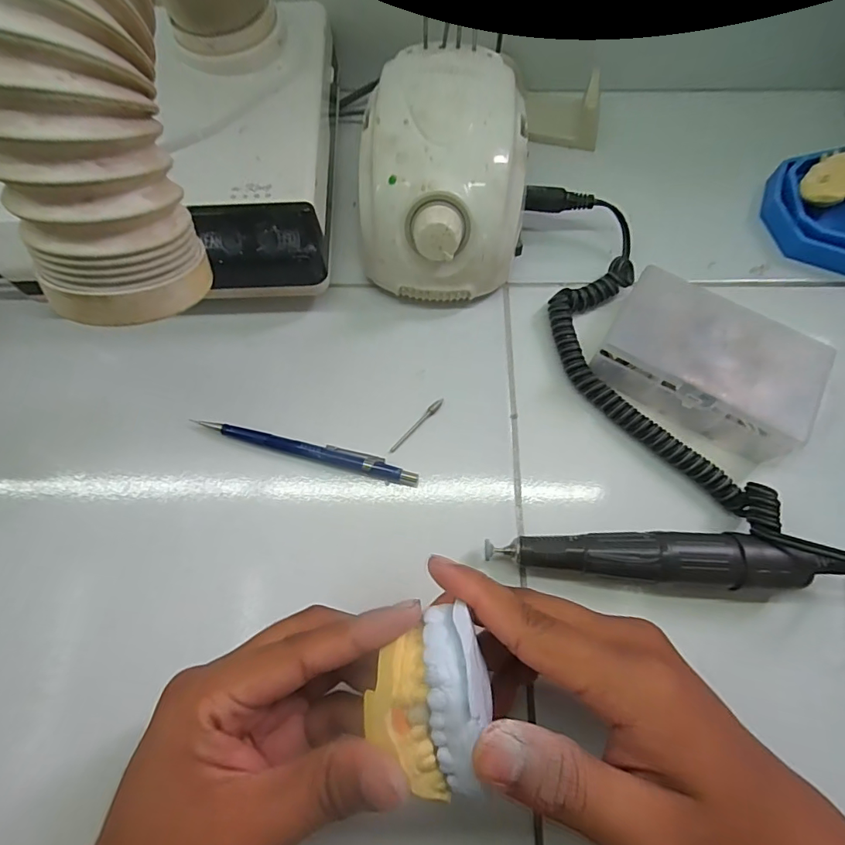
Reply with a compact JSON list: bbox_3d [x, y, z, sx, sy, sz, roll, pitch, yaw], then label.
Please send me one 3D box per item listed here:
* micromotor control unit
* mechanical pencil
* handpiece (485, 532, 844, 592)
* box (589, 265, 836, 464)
[{"bbox_3d":[0.011,-0.154,0.301,0.103,0.083,0.135,5,70,3],"label":"micromotor control unit"},{"bbox_3d":[-0.068,0.016,0.278,0.134,0.007,0.013,14,70,6],"label":"mechanical pencil"},{"bbox_3d":[0.130,0.072,0.247,0.188,0.032,0.026,4,70,2],"label":"handpiece"},{"bbox_3d":[0.168,-0.036,0.278,0.113,0.038,0.071,29,73,11],"label":"box"}]

